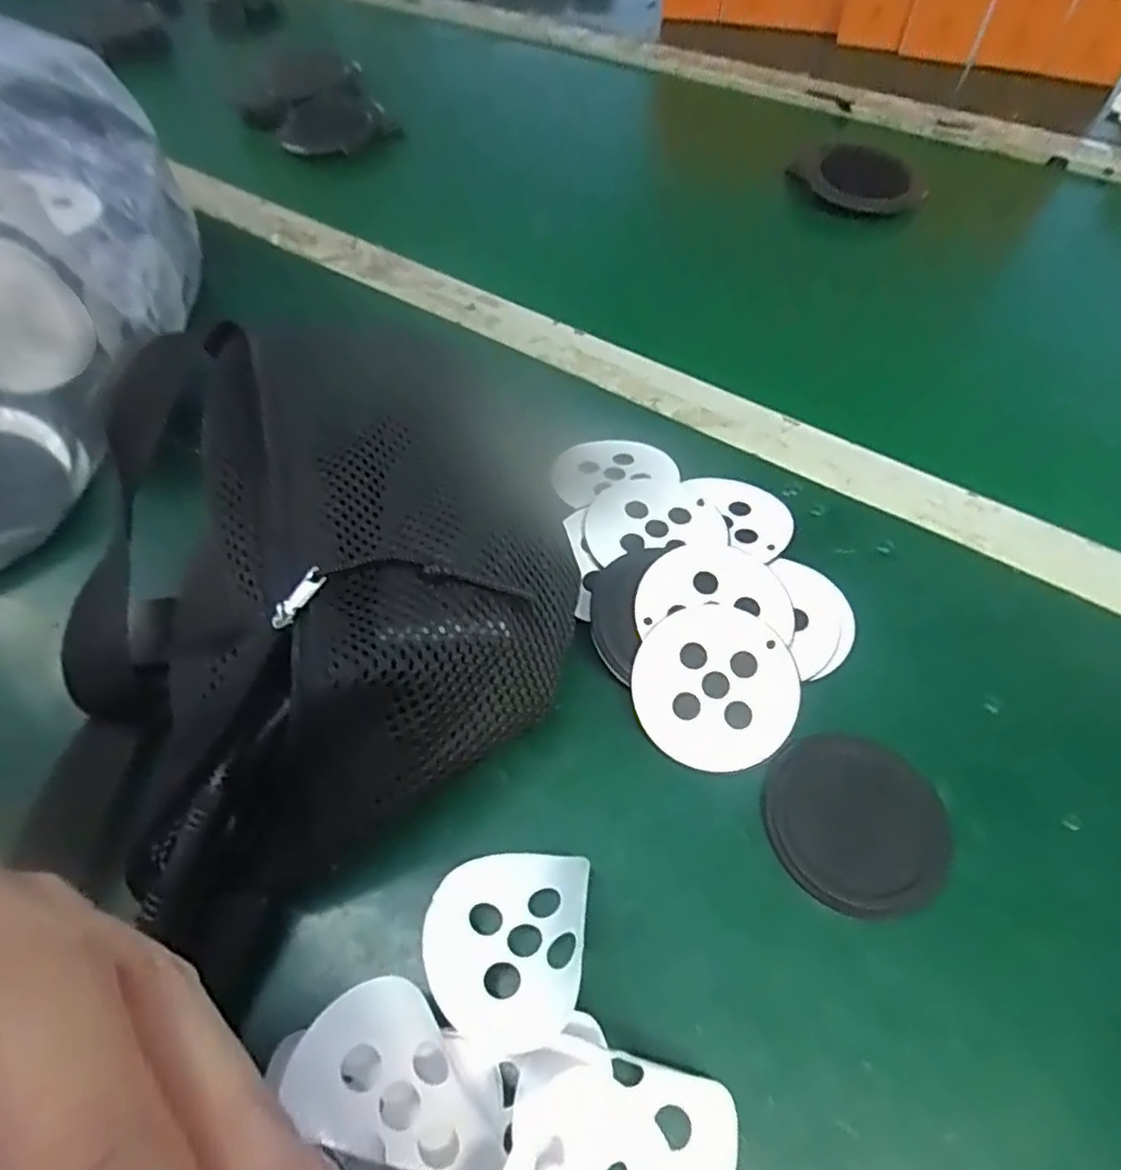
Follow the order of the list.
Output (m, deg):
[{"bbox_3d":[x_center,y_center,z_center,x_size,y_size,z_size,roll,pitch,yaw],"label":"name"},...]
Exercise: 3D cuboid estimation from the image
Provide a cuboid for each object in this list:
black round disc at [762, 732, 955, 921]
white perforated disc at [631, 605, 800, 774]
[{"bbox_3d":[0.104,0.082,0.233,0.061,0.004,0.060,0,56,1],"label":"black round disc"},{"bbox_3d":[0.059,0.039,0.253,0.062,0.004,0.060,0,73,1],"label":"white perforated disc"}]

